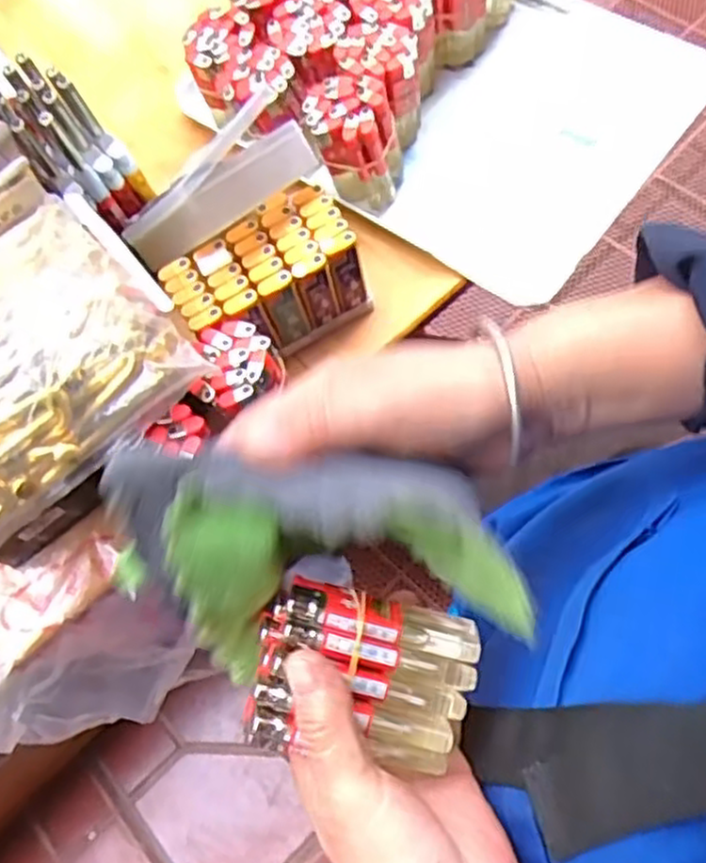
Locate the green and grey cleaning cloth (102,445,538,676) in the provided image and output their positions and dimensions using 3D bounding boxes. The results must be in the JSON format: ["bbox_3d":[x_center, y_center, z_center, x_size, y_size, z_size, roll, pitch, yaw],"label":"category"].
[{"bbox_3d":[-0.014,0.049,0.286,0.160,0.081,0.068,-4,66,22],"label":"green and grey cleaning cloth"}]

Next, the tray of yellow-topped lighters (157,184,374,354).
[{"bbox_3d":[-0.059,-0.102,0.522,0.121,0.074,0.065,-30,69,-9],"label":"tray of yellow-topped lighters"}]

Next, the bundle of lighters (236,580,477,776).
[{"bbox_3d":[0.004,0.095,0.297,0.086,0.028,0.062,8,68,6],"label":"bundle of lighters"}]

